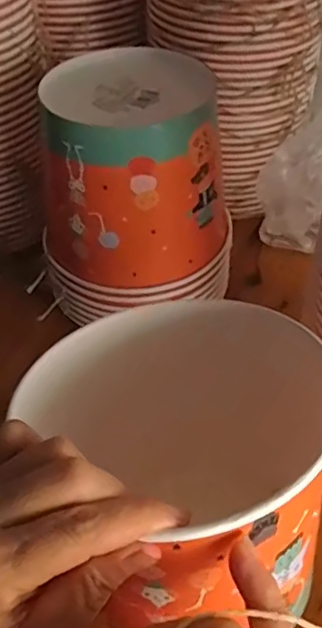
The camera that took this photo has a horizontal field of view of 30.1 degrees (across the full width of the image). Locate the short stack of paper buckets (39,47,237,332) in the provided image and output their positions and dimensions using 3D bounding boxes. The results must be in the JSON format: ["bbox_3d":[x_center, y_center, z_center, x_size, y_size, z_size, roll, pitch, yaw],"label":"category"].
[{"bbox_3d":[-0.023,-0.094,0.484,0.139,0.181,0.134,21,49,22],"label":"short stack of paper buckets"}]

